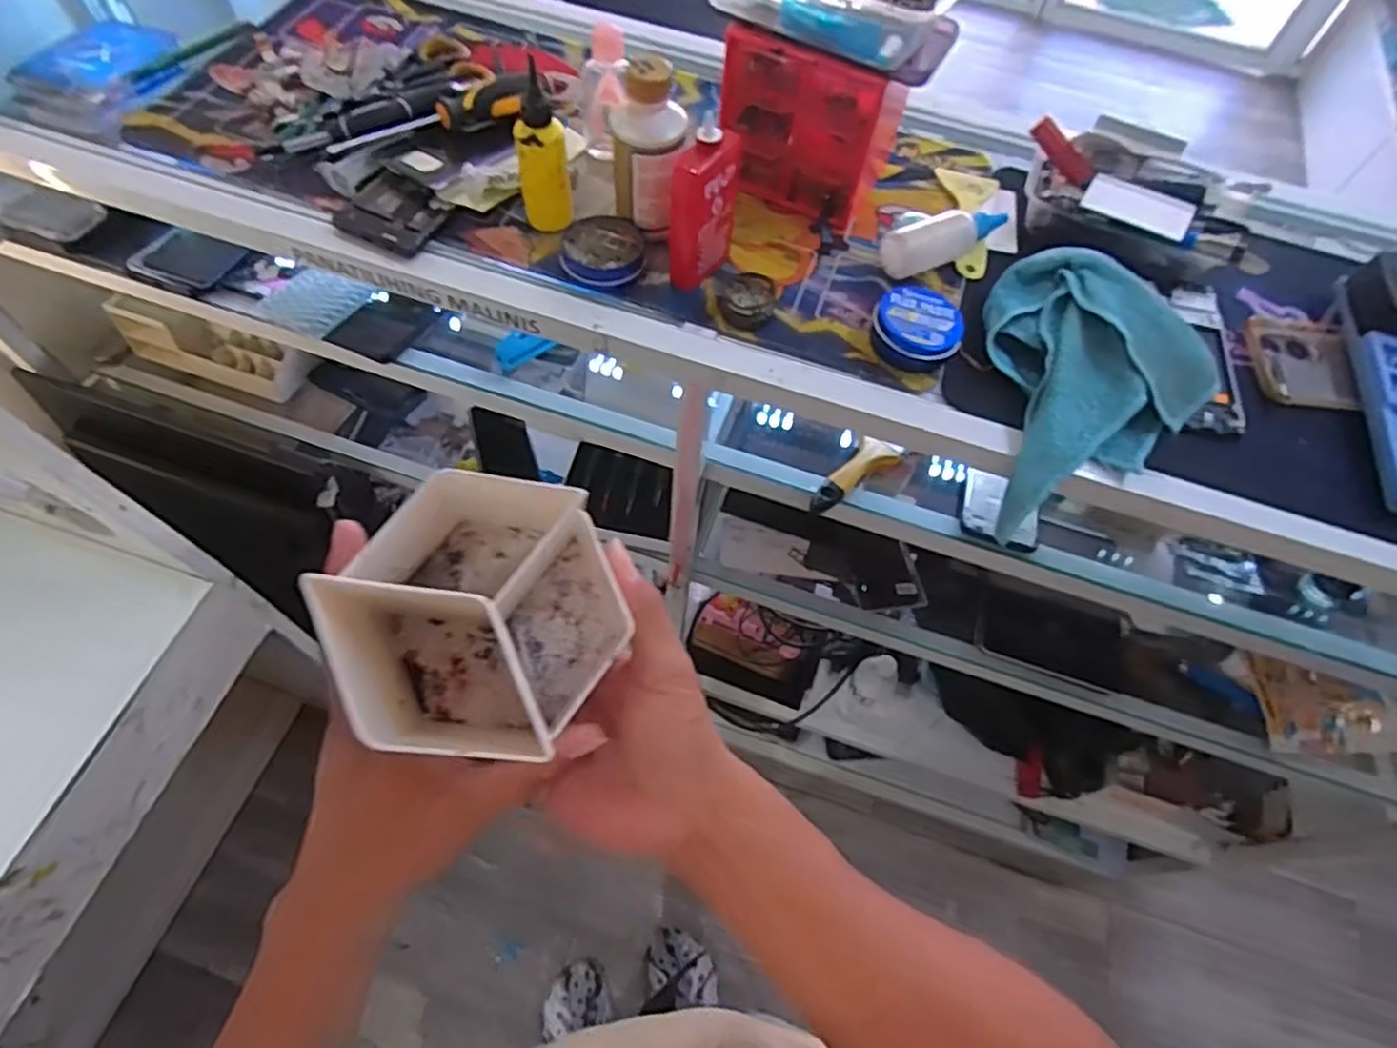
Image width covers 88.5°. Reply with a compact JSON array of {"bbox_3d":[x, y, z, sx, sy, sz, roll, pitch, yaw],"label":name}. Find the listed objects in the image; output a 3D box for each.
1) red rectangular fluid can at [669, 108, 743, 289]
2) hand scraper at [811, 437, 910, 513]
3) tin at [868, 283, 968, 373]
[{"bbox_3d":[0.005,-0.226,0.503,0.031,0.107,0.048,24,62,9],"label":"red rectangular fluid can"},{"bbox_3d":[0.151,-0.049,0.707,0.118,0.012,0.040,-35,69,-21],"label":"hand scraper"},{"bbox_3d":[0.159,-0.142,0.523,0.063,0.028,0.057,19,62,7],"label":"tin"}]

